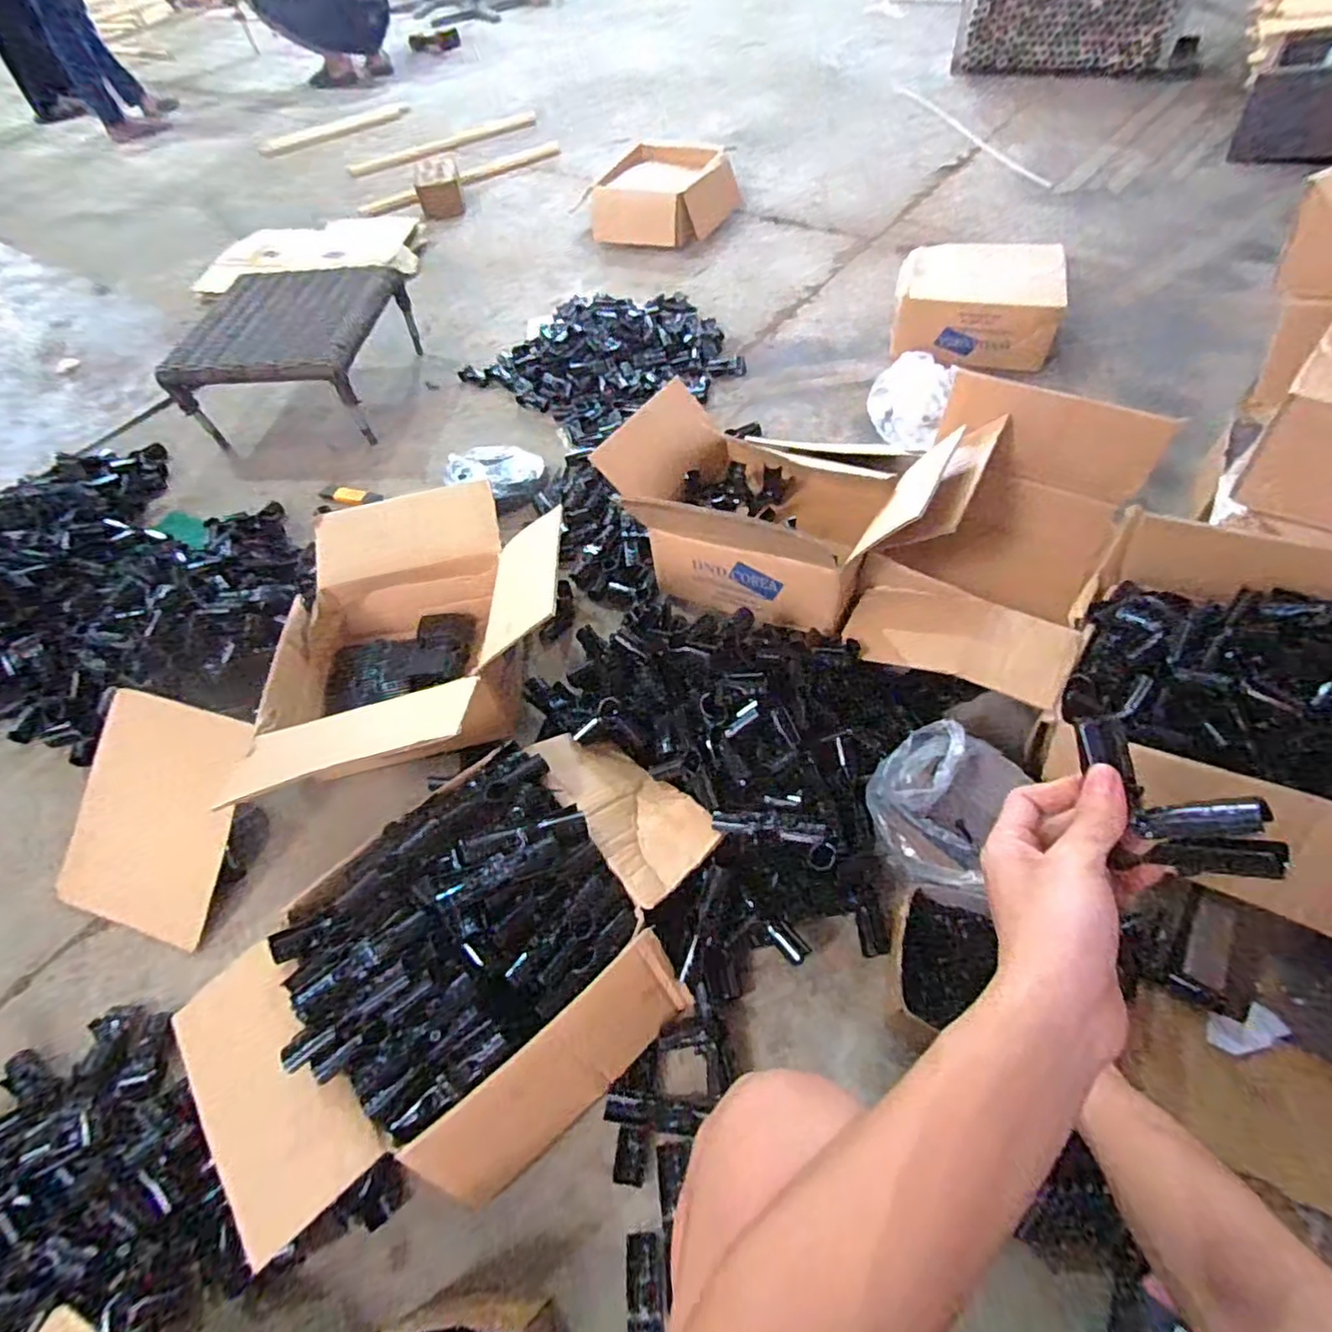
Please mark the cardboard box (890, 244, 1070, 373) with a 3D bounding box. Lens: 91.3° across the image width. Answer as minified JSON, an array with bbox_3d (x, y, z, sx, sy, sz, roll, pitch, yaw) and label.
[{"bbox_3d":[0.696,-0.814,1.473,0.335,0.145,0.308,9,54,11],"label":"cardboard box"}]

